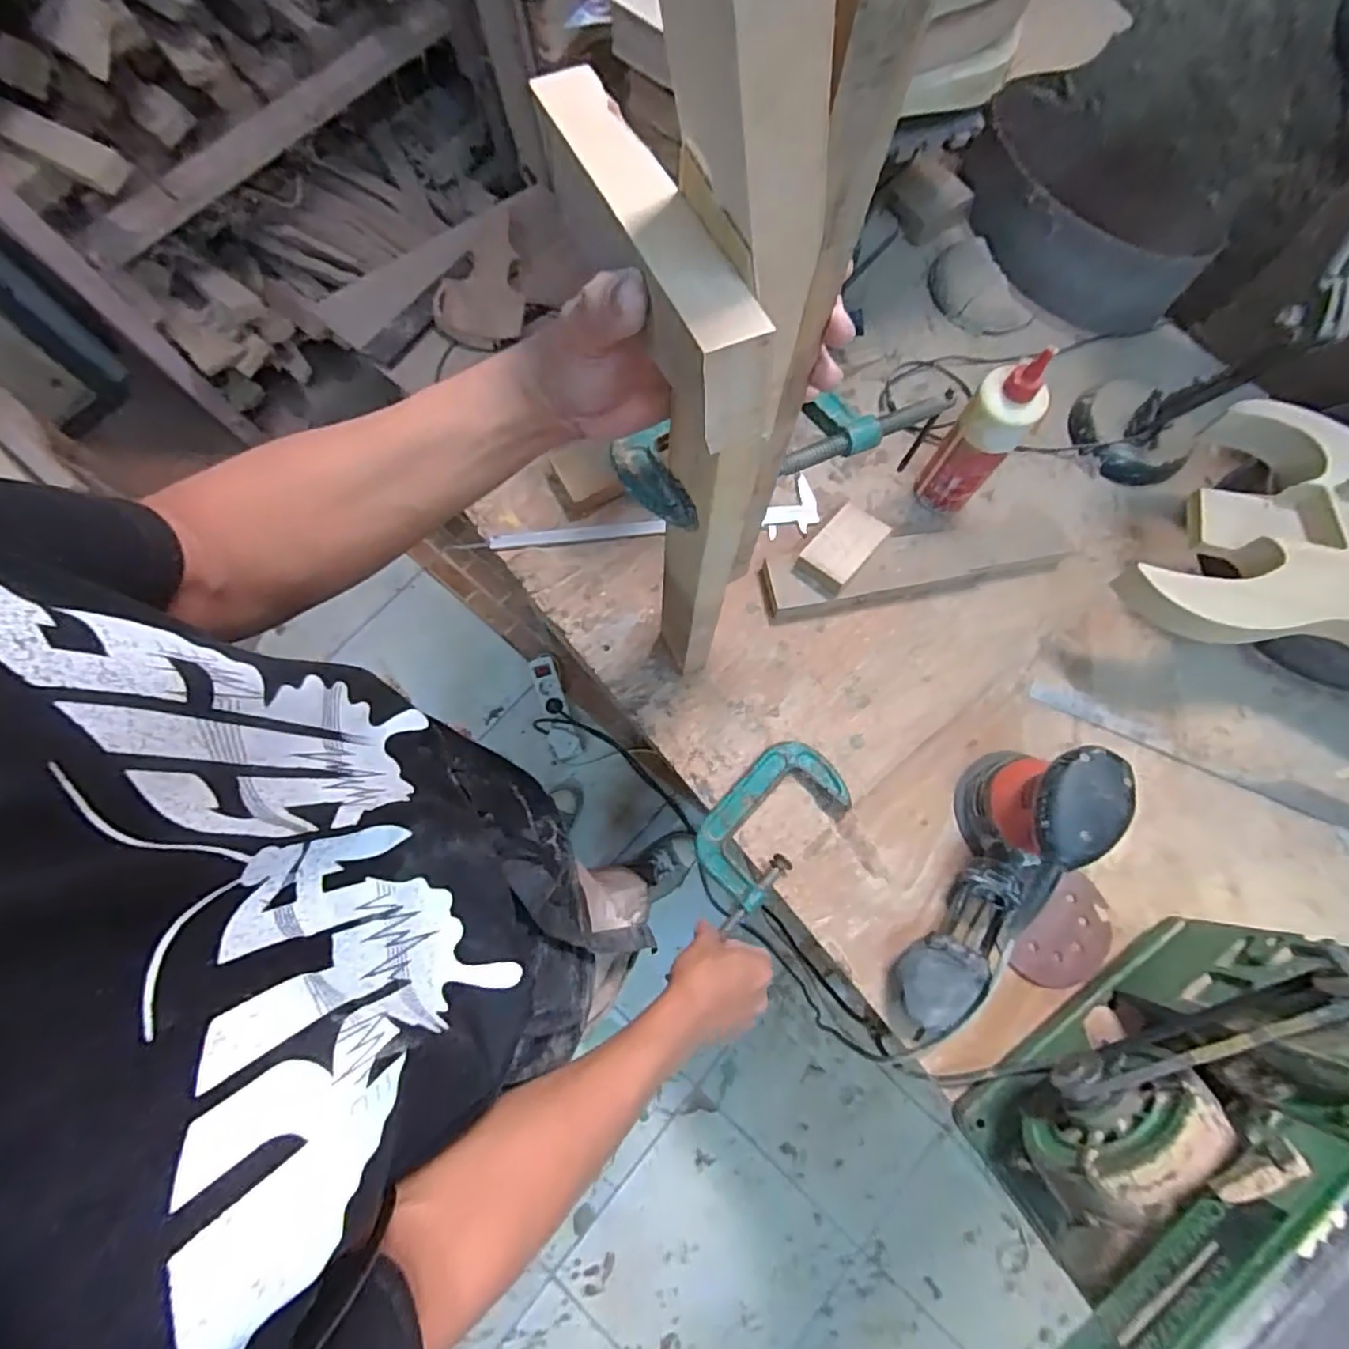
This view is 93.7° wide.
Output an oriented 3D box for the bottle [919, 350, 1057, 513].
[{"bbox_3d":[0.322,-0.244,0.671,0.063,0.219,0.053,35,78,9],"label":"bottle"}]

